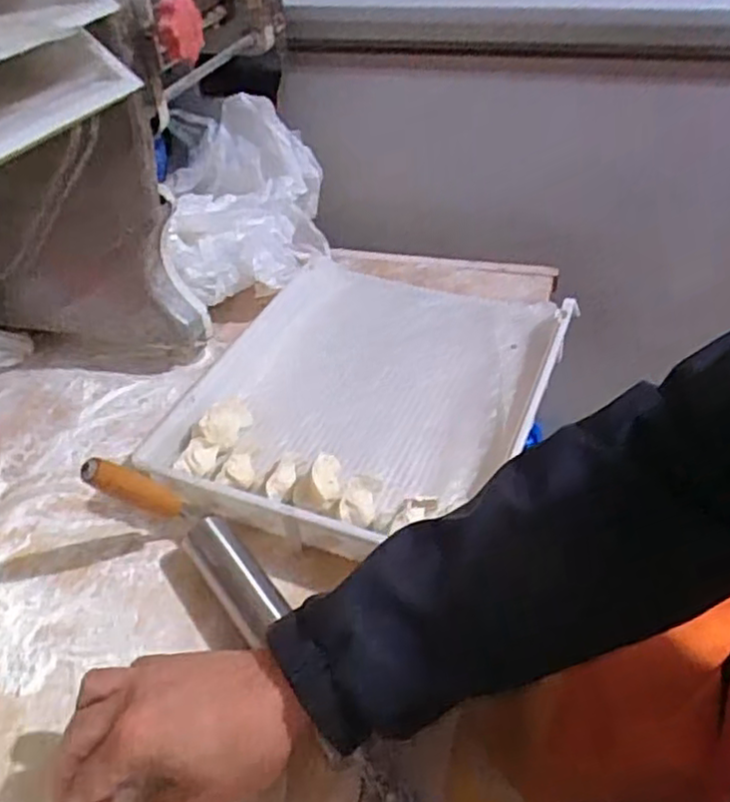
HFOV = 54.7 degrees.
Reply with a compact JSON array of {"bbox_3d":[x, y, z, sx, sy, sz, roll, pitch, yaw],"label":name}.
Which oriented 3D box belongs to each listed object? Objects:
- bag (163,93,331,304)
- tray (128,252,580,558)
[{"bbox_3d":[-0.129,-0.215,0.773,0.175,0.152,0.202,-11,41,-6],"label":"bag"},{"bbox_3d":[0.012,-0.023,0.665,0.304,0.053,0.394,12,44,19],"label":"tray"}]

